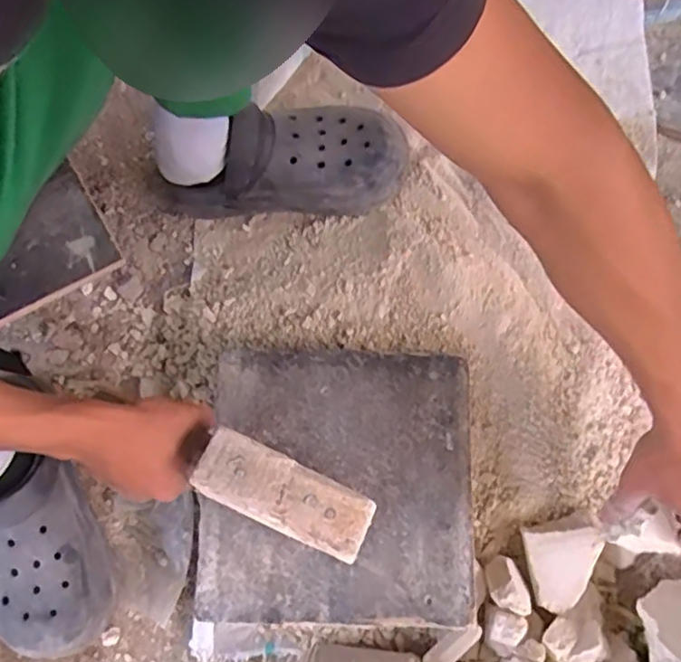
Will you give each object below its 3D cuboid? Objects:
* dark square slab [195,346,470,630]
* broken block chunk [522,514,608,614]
[{"bbox_3d":[-0.003,0.140,0.577,0.236,0.025,0.244,0,74,1],"label":"dark square slab"},{"bbox_3d":[0.210,0.217,0.574,0.066,0.028,0.076,-12,74,-3],"label":"broken block chunk"}]

